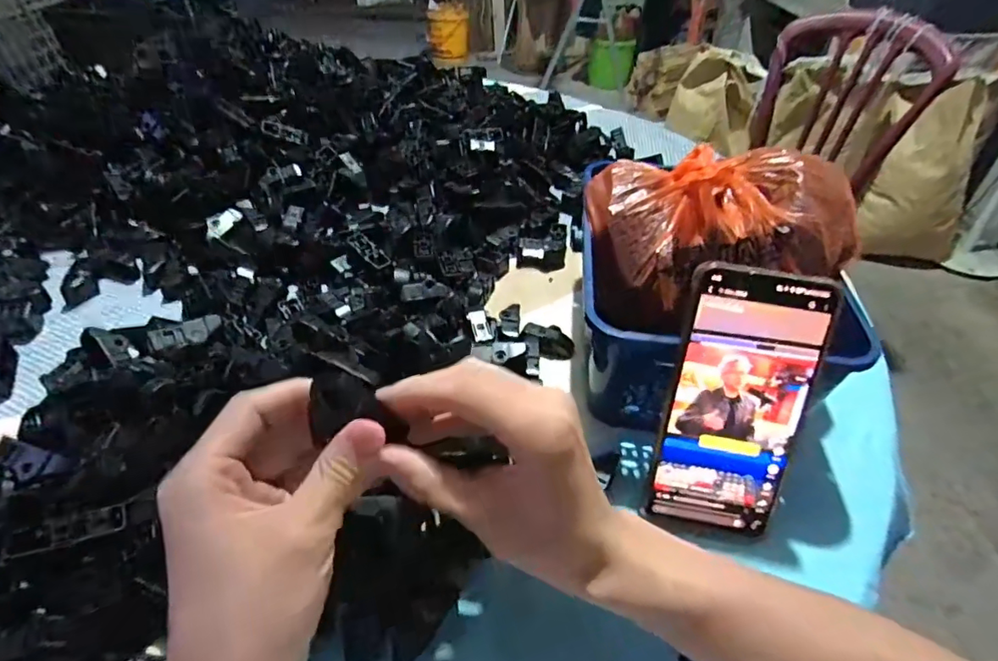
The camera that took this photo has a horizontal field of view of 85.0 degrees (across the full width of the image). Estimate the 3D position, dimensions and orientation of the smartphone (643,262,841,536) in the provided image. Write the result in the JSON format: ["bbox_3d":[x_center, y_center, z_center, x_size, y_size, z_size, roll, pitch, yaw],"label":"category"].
[{"bbox_3d":[0.138,0.043,0.314,0.081,0.159,0.005,8,16,5],"label":"smartphone"}]

